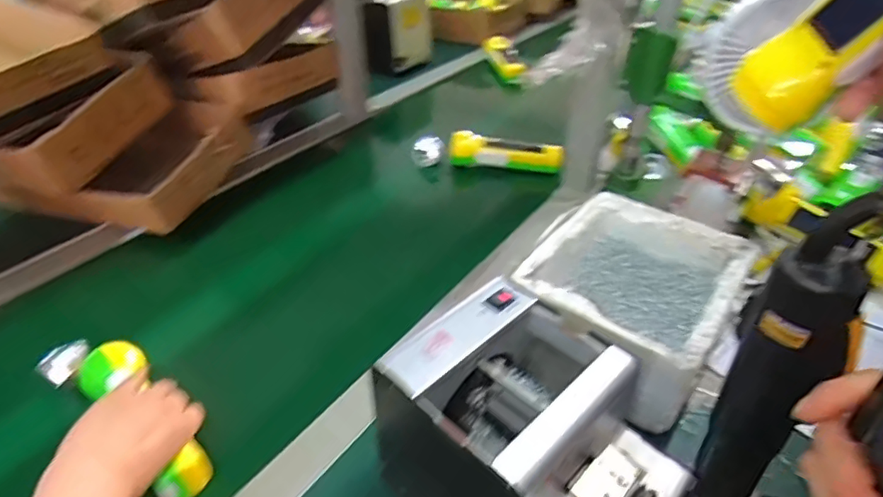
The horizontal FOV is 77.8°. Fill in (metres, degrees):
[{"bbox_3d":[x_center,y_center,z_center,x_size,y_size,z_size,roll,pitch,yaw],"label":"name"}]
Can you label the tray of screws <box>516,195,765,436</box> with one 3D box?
[{"bbox_3d":[0.182,0.043,0.534,0.167,0.087,0.201,24,44,29],"label":"tray of screws"}]

